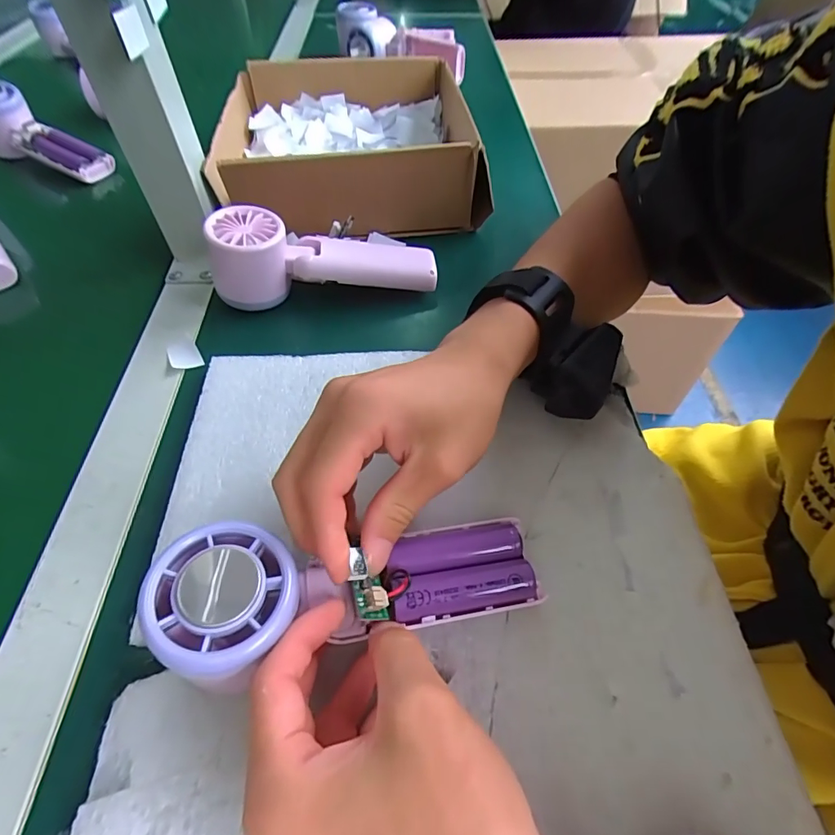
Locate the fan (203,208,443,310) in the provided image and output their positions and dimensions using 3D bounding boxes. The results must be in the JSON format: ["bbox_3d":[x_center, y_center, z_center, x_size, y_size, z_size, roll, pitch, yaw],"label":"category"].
[{"bbox_3d":[-0.068,-0.126,0.351,0.160,0.052,0.056,-8,54,-5],"label":"fan"}]

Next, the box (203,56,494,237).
[{"bbox_3d":[-0.064,-0.262,0.449,0.220,0.074,0.214,-7,54,-4],"label":"box"}]

